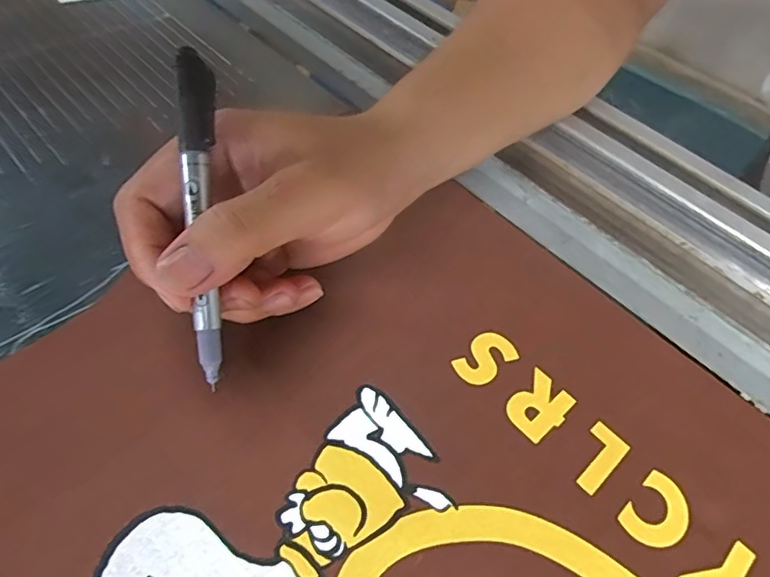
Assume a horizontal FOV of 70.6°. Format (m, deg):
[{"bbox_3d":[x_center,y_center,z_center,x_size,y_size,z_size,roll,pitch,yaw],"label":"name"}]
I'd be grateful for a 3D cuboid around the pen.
[{"bbox_3d":[-0.068,-0.027,0.202,0.012,0.009,0.123,-3,90,-7],"label":"pen"}]

